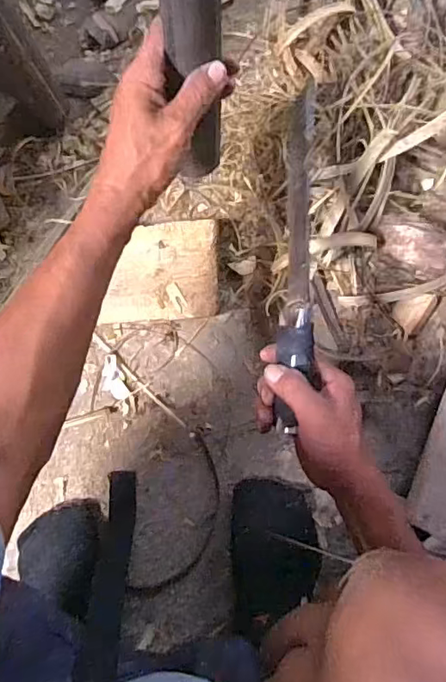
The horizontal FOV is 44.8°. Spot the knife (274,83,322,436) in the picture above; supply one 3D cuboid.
[{"bbox_3d":[0.072,-0.080,0.503,0.031,0.025,0.325,2,81,1],"label":"knife"}]

